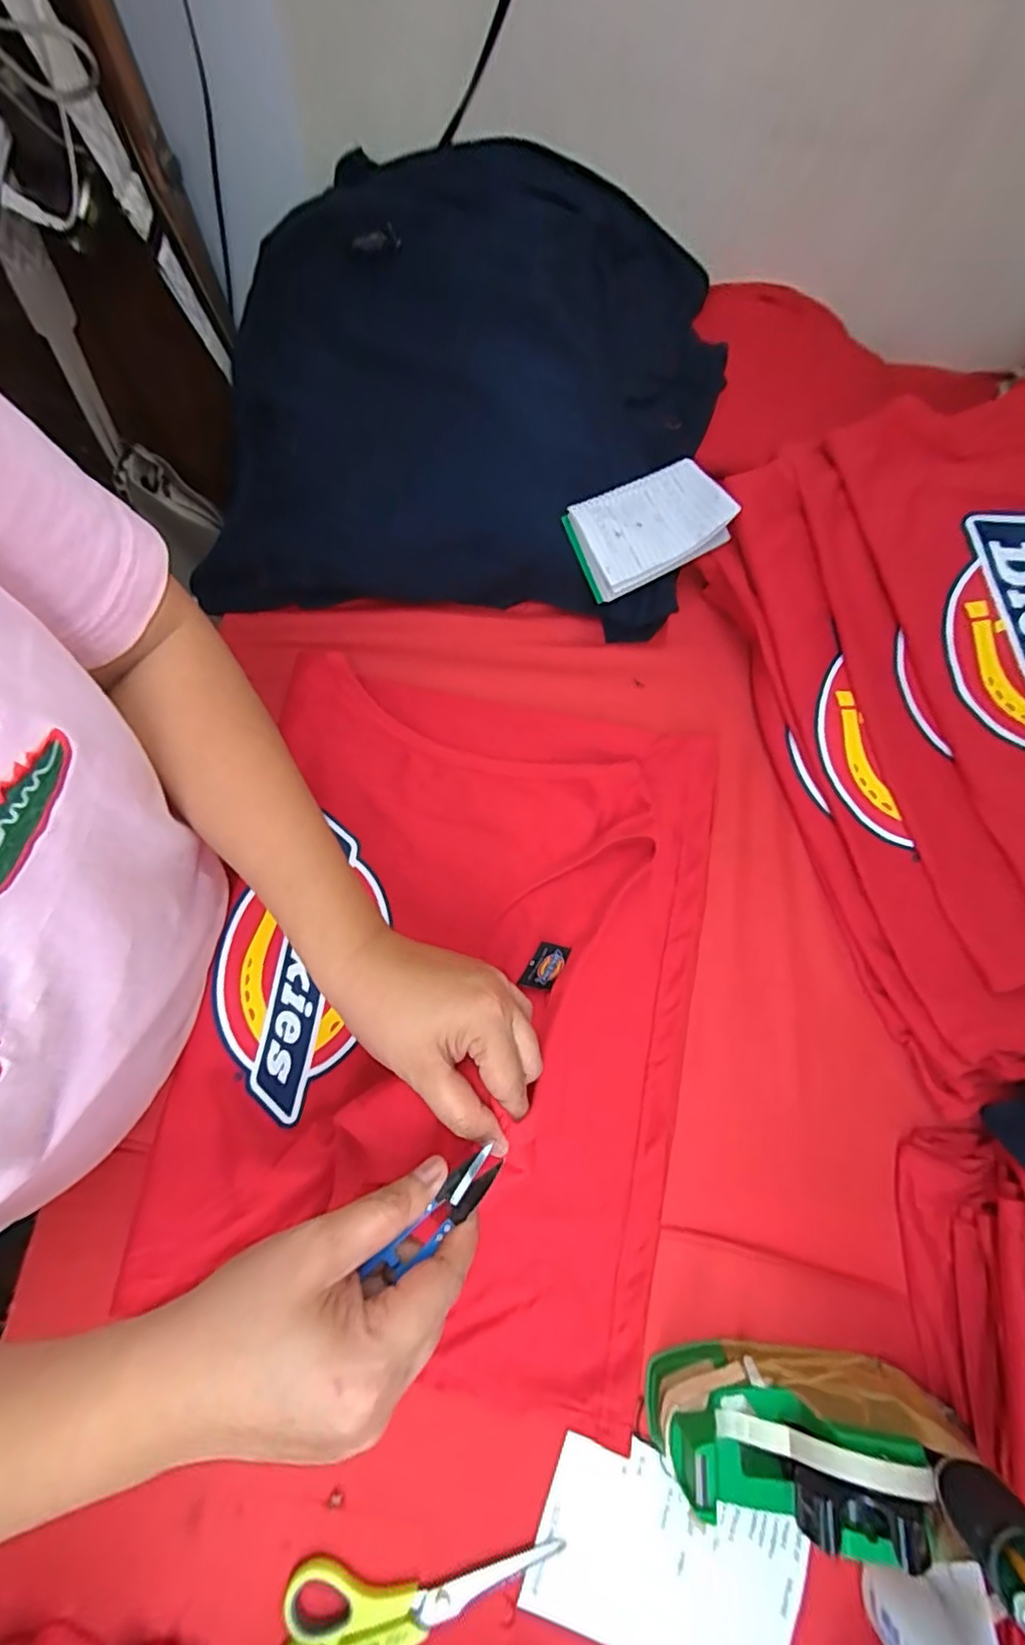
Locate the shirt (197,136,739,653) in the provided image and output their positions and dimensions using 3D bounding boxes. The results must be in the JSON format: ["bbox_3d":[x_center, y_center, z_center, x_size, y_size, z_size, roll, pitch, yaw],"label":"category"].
[{"bbox_3d":[-0.055,-0.399,0.545,0.481,0.129,0.391,5,75,2],"label":"shirt"}]

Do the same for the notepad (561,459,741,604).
[{"bbox_3d":[0.122,-0.264,0.519,0.138,0.031,0.085,-27,84,-12],"label":"notepad"}]

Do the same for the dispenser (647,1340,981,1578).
[{"bbox_3d":[0.189,0.387,0.359,0.190,0.088,0.067,4,75,1],"label":"dispenser"}]

